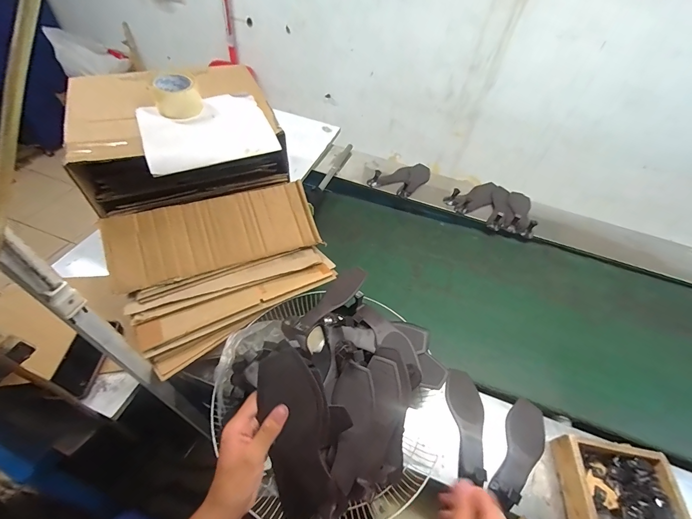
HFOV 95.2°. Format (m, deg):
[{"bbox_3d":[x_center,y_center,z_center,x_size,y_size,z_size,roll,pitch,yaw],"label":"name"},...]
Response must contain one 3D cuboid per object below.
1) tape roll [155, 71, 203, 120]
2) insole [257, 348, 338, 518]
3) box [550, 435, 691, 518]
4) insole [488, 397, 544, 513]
[{"bbox_3d":[-0.408,-0.400,0.765,0.101,0.070,0.102,-16,53,-19],"label":"tape roll"},{"bbox_3d":[-0.060,0.223,0.392,0.068,0.230,0.033,-10,9,-14],"label":"insole"},{"bbox_3d":[0.499,0.425,0.575,0.184,0.056,0.156,12,50,4],"label":"box"},{"bbox_3d":[0.351,0.375,0.623,0.073,0.047,0.216,32,54,19],"label":"insole"}]

